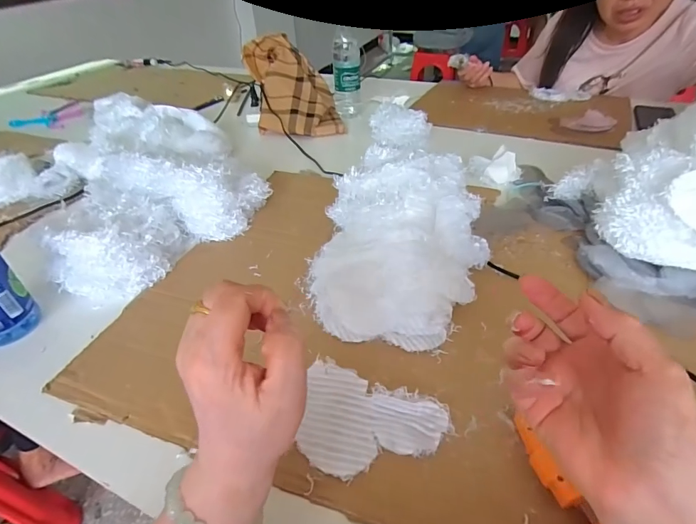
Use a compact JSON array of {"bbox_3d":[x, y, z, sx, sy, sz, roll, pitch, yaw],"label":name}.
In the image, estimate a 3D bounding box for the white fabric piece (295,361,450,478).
[{"bbox_3d":[0.015,0.149,0.361,0.128,0.006,0.088,15,52,18],"label":"white fabric piece"}]

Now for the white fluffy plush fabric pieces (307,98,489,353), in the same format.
[{"bbox_3d":[0.066,-0.062,0.503,0.216,0.154,0.297,4,40,9],"label":"white fluffy plush fabric pieces"}]

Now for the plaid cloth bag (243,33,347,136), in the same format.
[{"bbox_3d":[-0.136,-0.427,1.004,0.199,0.066,0.298,-12,74,-12],"label":"plaid cloth bag"}]

